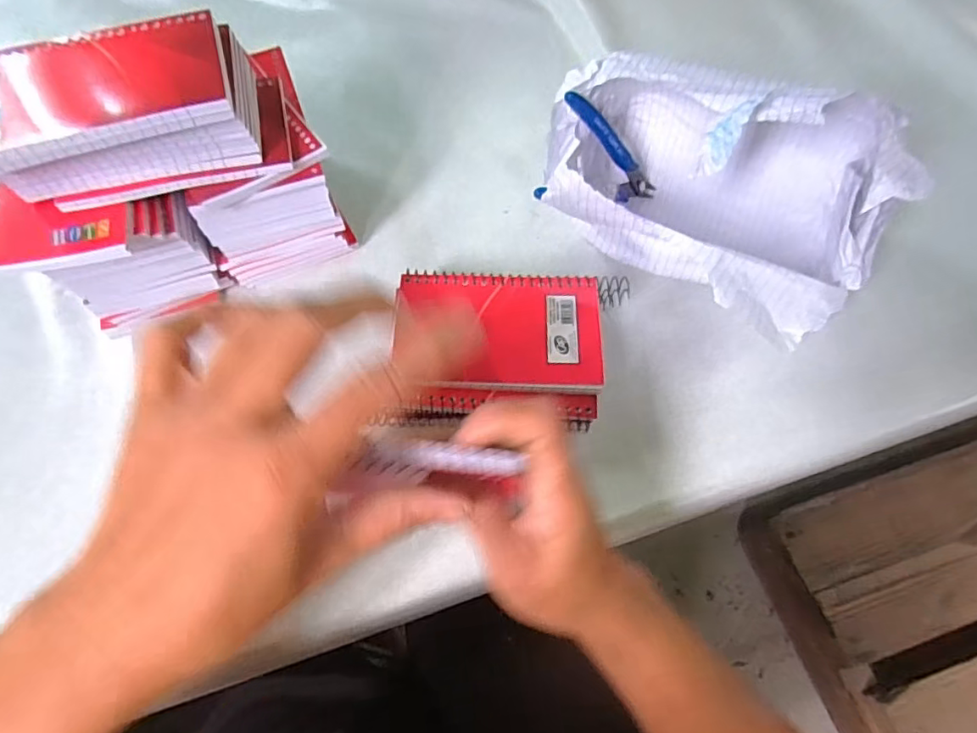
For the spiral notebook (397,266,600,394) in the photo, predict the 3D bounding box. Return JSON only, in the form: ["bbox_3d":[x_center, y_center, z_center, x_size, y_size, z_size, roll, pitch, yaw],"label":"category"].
[{"bbox_3d":[0.008,-0.023,0.359,0.126,0.010,0.084,2,62,1],"label":"spiral notebook"}]

